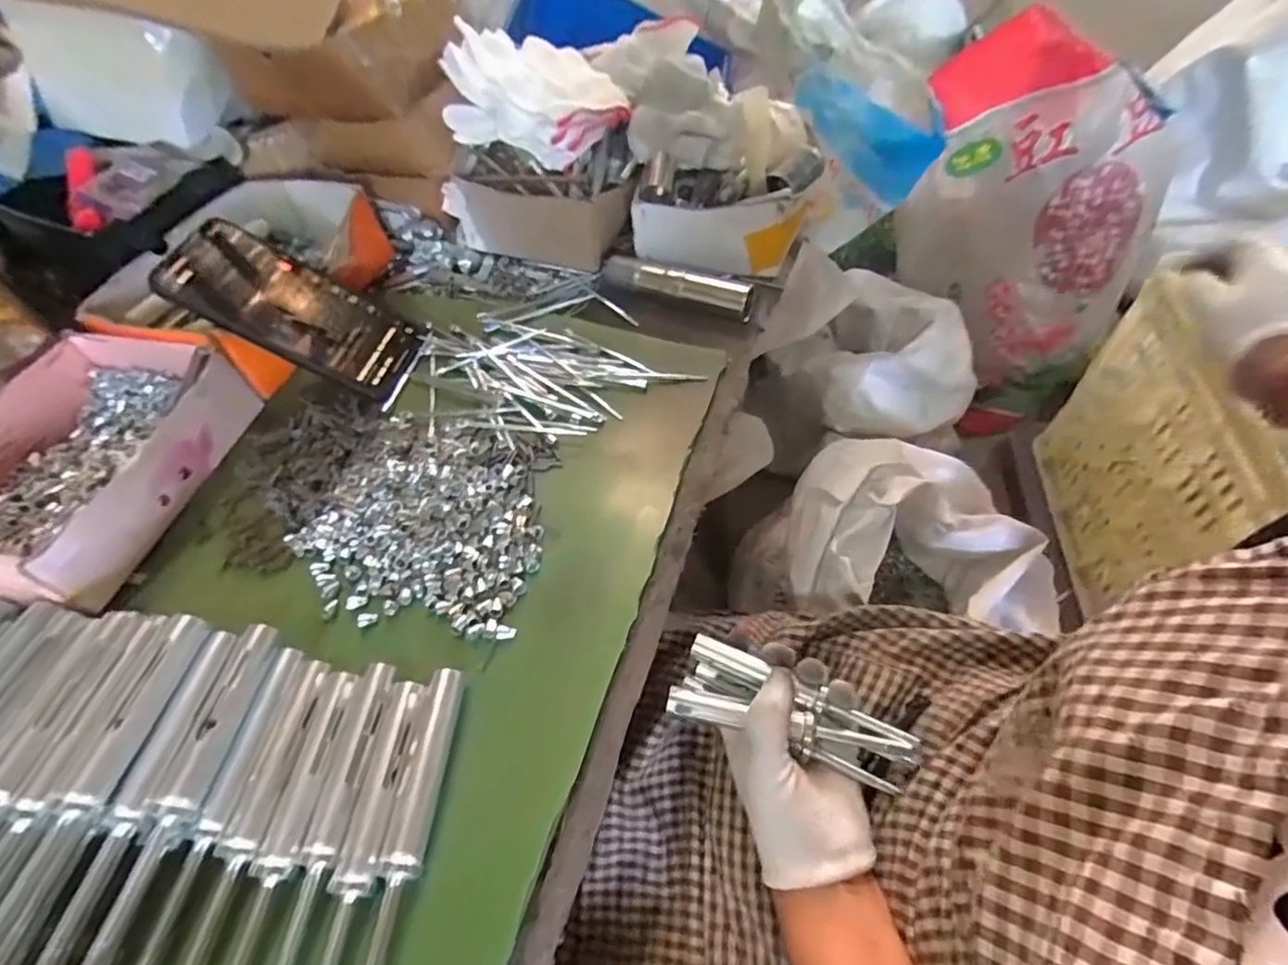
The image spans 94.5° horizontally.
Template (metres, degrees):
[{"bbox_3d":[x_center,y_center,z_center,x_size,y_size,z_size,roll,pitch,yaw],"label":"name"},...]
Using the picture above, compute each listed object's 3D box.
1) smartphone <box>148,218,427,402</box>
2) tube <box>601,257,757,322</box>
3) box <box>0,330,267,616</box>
[{"bbox_3d":[-0.246,-0.123,0.429,0.158,0.015,0.077,27,53,-20],"label":"smartphone"},{"bbox_3d":[0.026,-0.158,0.480,0.125,0.024,0.020,20,58,17],"label":"tube"},{"bbox_3d":[-0.367,-0.018,0.385,0.148,0.052,0.182,8,55,9],"label":"box"}]

